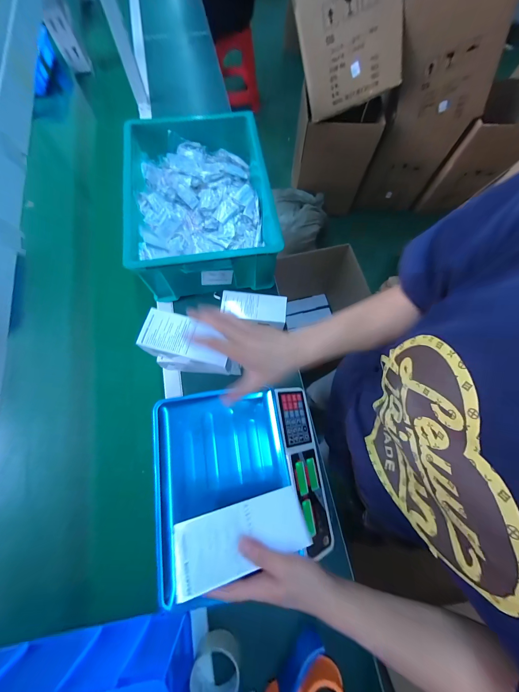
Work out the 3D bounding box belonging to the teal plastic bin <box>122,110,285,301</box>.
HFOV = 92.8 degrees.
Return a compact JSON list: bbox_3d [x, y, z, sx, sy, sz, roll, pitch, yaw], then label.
[{"bbox_3d":[-0.154,-0.387,0.678,0.343,0.157,0.472,-7,72,-3],"label":"teal plastic bin"}]

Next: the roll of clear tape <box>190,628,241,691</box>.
[{"bbox_3d":[-0.076,0.570,0.439,0.081,0.044,0.084,0,72,-1],"label":"roll of clear tape"}]

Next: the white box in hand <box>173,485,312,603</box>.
[{"bbox_3d":[-0.018,0.235,0.308,0.164,0.009,0.071,-4,58,-22],"label":"white box in hand"}]

